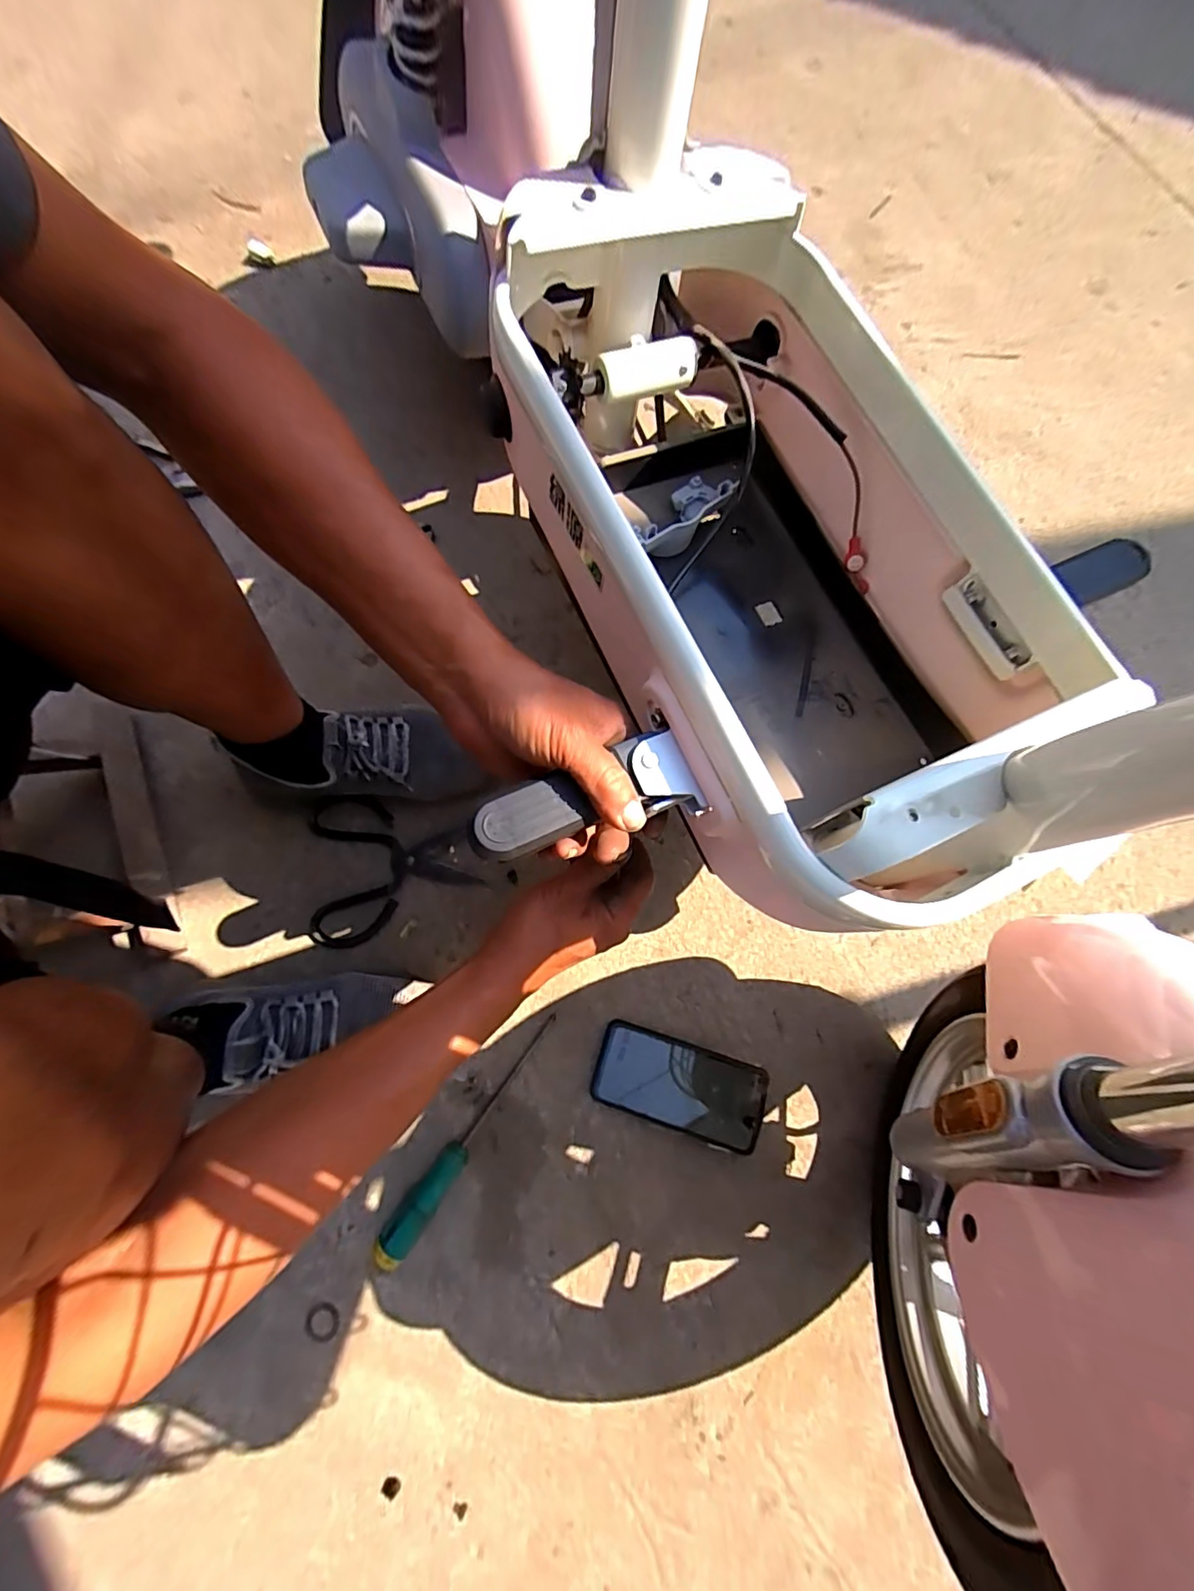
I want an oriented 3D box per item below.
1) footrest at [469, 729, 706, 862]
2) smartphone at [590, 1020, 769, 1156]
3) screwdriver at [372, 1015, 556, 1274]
[{"bbox_3d":[-0.006,0.002,0.312,0.132,0.021,0.048,-18,77,-15],"label":"footrest"},{"bbox_3d":[0.080,0.290,0.540,0.163,0.011,0.083,15,79,9],"label":"smartphone"},{"bbox_3d":[-0.124,0.330,0.529,0.031,0.032,0.257,35,80,8],"label":"screwdriver"}]

